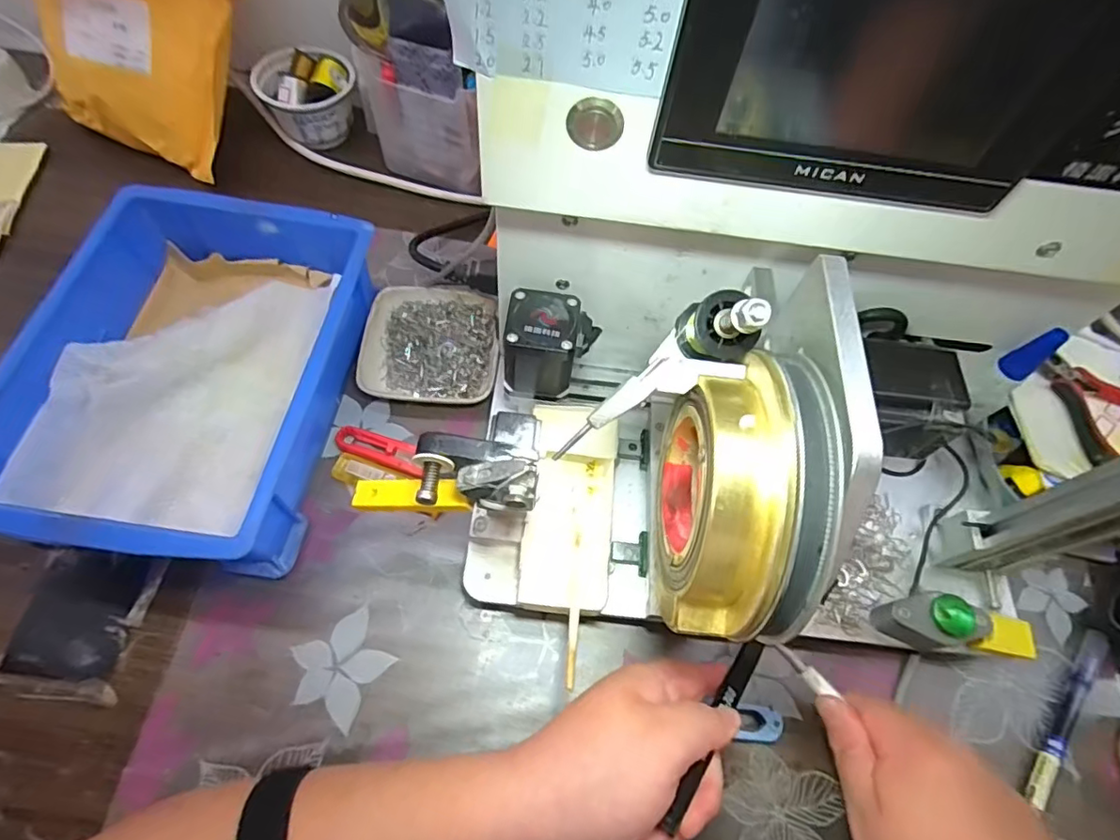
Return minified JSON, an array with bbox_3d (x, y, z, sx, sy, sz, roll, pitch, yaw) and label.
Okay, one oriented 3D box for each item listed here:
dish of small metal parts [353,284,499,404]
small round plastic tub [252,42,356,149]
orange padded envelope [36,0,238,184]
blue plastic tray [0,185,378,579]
[{"bbox_3d":[-0.094,-0.060,0.428,0.097,0.017,0.097,2,63,-4],"label":"dish of small metal parts"},{"bbox_3d":[-0.224,-0.292,0.521,0.071,0.061,0.067,2,63,-4],"label":"small round plastic tub"},{"bbox_3d":[-0.332,-0.321,0.441,0.150,0.218,0.053,15,29,-21],"label":"orange padded envelope"},{"bbox_3d":[-0.234,-0.031,0.378,0.179,0.076,0.242,9,63,1],"label":"blue plastic tray"}]

